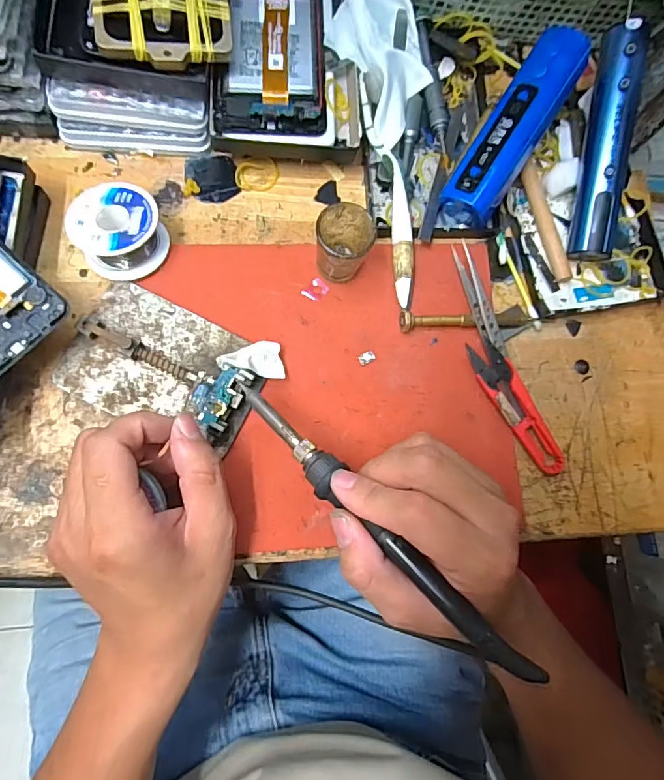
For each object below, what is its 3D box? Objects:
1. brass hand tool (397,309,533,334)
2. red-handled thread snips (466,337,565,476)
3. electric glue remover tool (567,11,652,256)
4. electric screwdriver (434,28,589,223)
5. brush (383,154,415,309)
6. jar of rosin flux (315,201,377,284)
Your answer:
[{"bbox_3d":[0.094,-0.049,0.334,0.096,0.011,0.012,-4,85,-8],"label":"brass hand tool"},{"bbox_3d":[0.124,0.012,0.324,0.021,0.015,0.098,-33,84,-12],"label":"red-handled thread snips"},{"bbox_3d":[0.195,-0.173,0.340,0.025,0.023,0.152,4,99,-8],"label":"electric glue remover tool"},{"bbox_3d":[0.123,-0.176,0.328,0.039,0.033,0.133,31,101,-4],"label":"electric screwdriver"},{"bbox_3d":[0.048,-0.110,0.332,0.017,0.017,0.106,-5,79,-8],"label":"brush"},{"bbox_3d":[0.006,-0.094,0.312,0.037,0.042,0.041,24,77,-2],"label":"jar of rosin flux"}]

